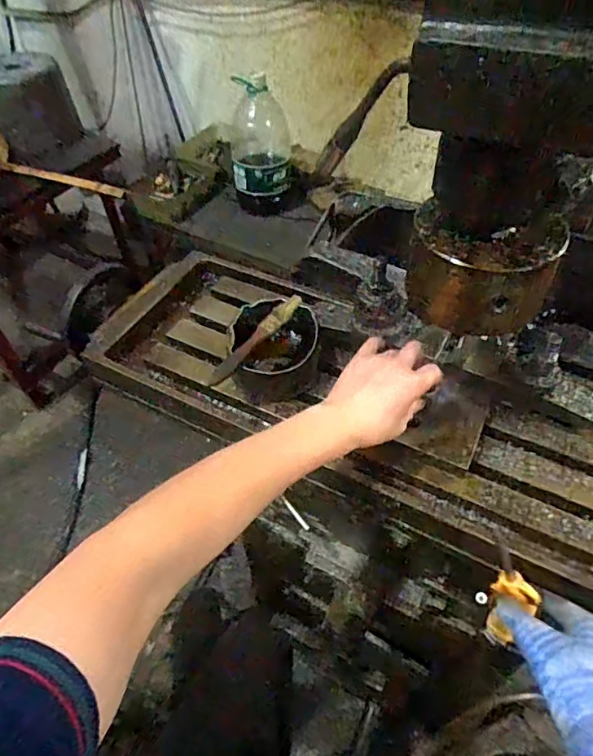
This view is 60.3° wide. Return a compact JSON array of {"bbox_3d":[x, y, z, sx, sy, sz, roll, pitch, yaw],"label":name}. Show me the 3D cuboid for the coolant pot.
[{"bbox_3d":[-0.029,-0.031,0.607,0.099,0.083,0.125,5,51,6],"label":"coolant pot"}]

